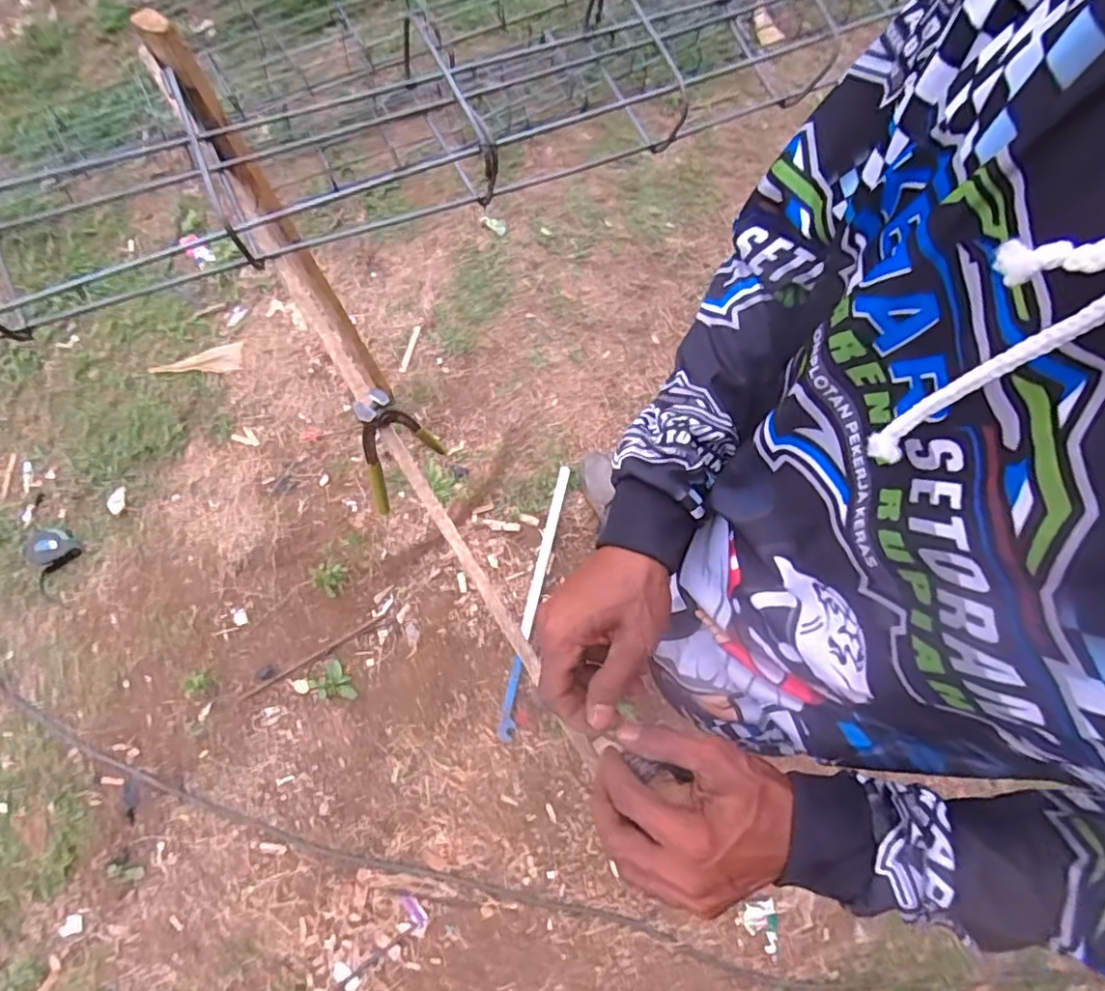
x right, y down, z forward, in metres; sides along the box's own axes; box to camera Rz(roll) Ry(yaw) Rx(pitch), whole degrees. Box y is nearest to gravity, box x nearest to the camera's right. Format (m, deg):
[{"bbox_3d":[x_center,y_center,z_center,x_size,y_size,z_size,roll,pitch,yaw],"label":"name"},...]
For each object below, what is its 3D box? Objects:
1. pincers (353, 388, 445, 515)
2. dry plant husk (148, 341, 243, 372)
[{"bbox_3d":[-0.172,-0.054,0.633,0.031,0.211,0.098,43,77,11],"label":"pincers"},{"bbox_3d":[-0.912,-0.352,1.557,0.221,0.012,0.082,-8,73,-5],"label":"dry plant husk"}]

